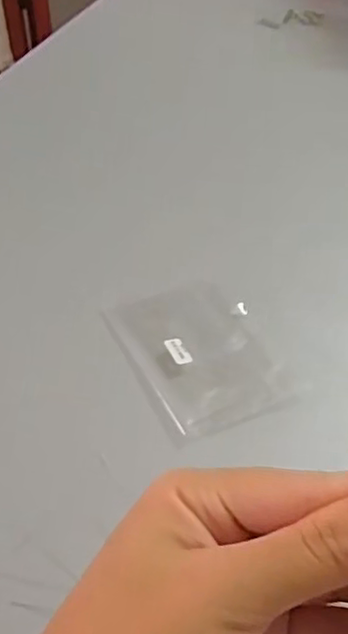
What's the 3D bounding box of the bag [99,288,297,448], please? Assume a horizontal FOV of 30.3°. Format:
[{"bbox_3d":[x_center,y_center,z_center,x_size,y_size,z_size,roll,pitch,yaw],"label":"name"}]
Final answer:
[{"bbox_3d":[0.012,0.016,0.362,0.076,0.013,0.114,-16,46,-17],"label":"bag"}]

